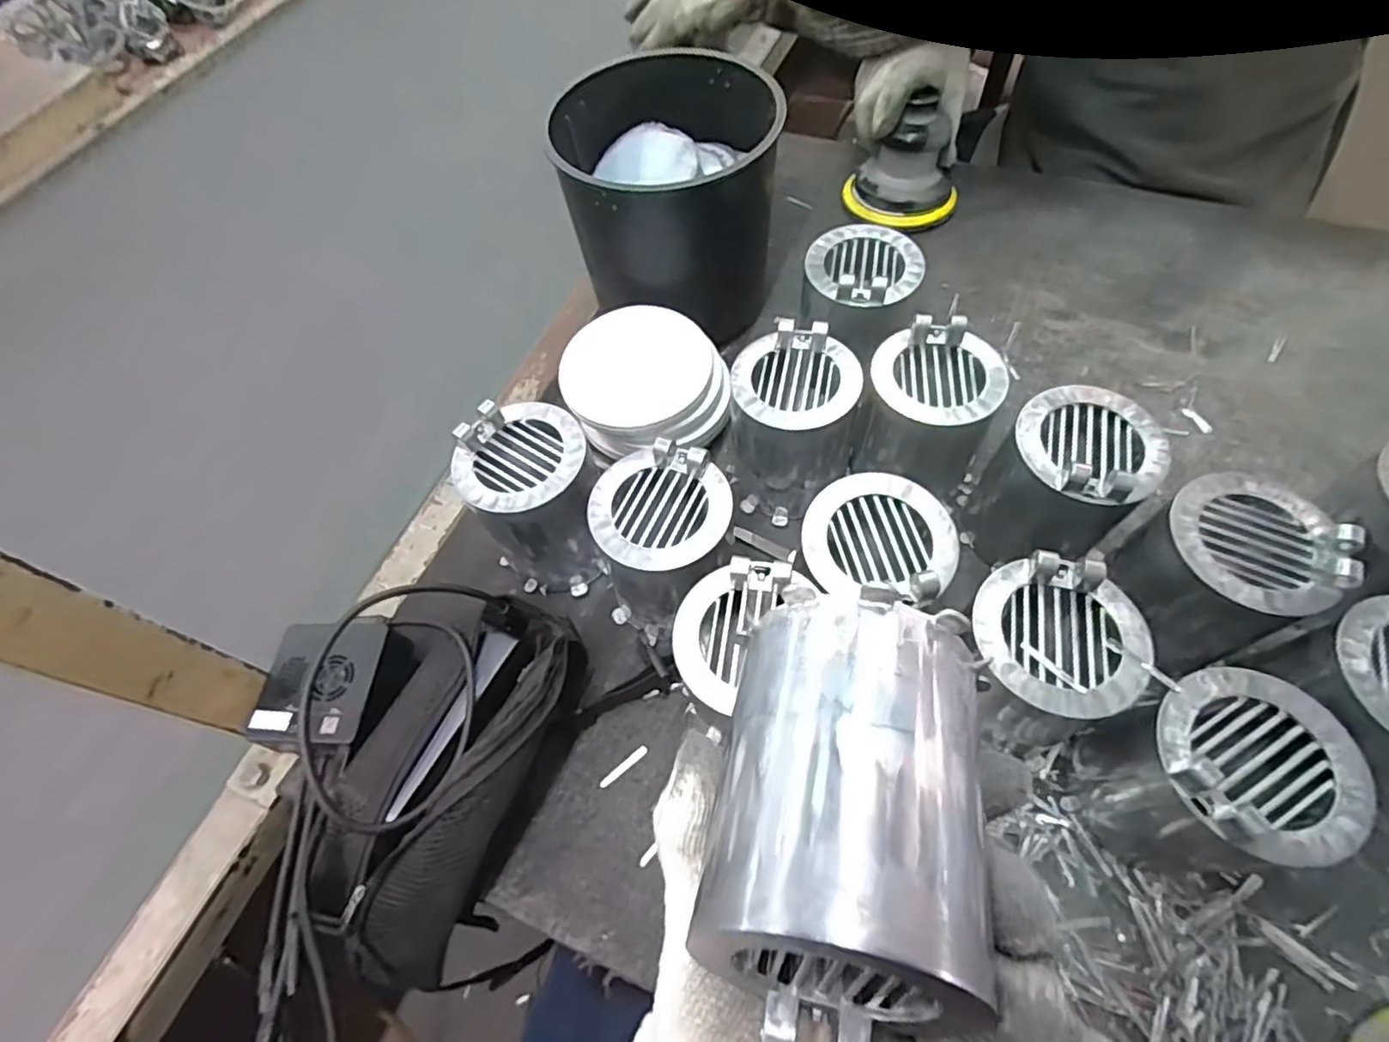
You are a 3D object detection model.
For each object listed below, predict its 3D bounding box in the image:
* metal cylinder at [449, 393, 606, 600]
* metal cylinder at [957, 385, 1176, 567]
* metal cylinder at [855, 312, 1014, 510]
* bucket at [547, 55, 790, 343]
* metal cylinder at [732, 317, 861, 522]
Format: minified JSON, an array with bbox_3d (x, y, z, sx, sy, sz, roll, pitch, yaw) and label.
[{"bbox_3d":[-0.106,-0.008,0.454,0.087,0.125,0.094,-2,60,4],"label":"metal cylinder"},{"bbox_3d":[0.243,-0.021,0.432,0.093,0.107,0.087,-42,65,-17],"label":"metal cylinder"},{"bbox_3d":[0.165,-0.072,0.467,0.086,0.111,0.080,11,62,11],"label":"metal cylinder"},{"bbox_3d":[-0.020,-0.262,0.542,0.161,0.148,0.166,-2,60,4],"label":"bucket"},{"bbox_3d":[0.072,-0.067,0.473,0.090,0.118,0.087,-2,60,4],"label":"metal cylinder"}]

